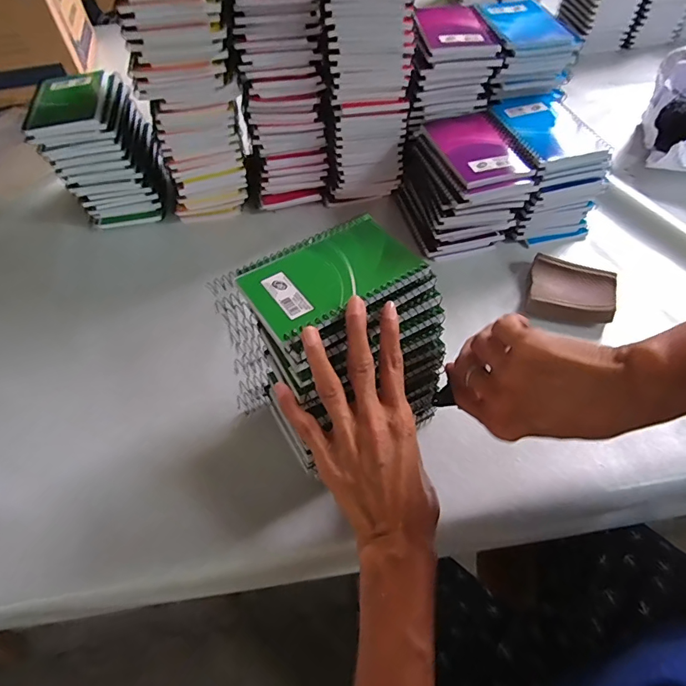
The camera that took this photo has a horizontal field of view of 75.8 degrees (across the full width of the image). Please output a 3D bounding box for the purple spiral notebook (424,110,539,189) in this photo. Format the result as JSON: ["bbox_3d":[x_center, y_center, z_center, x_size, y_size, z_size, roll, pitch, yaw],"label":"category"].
[{"bbox_3d":[0.151,-0.228,0.504,0.082,0.011,0.142,-13,54,-7],"label":"purple spiral notebook"}]

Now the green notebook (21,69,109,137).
[{"bbox_3d":[-0.329,-0.293,0.530,0.084,0.015,0.125,-12,54,-7],"label":"green notebook"}]

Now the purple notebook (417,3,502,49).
[{"bbox_3d":[0.134,-0.388,0.539,0.078,0.010,0.124,-5,53,-1],"label":"purple notebook"}]

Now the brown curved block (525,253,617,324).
[{"bbox_3d":[0.254,-0.058,0.491,0.085,0.023,0.085,15,55,13],"label":"brown curved block"}]

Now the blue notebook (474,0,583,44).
[{"bbox_3d":[0.225,-0.400,0.549,0.074,0.010,0.148,-9,53,-4],"label":"blue notebook"}]

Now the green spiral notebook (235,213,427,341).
[{"bbox_3d":[-0.011,-0.059,0.348,0.131,0.011,0.093,-30,58,-19],"label":"green spiral notebook"}]

